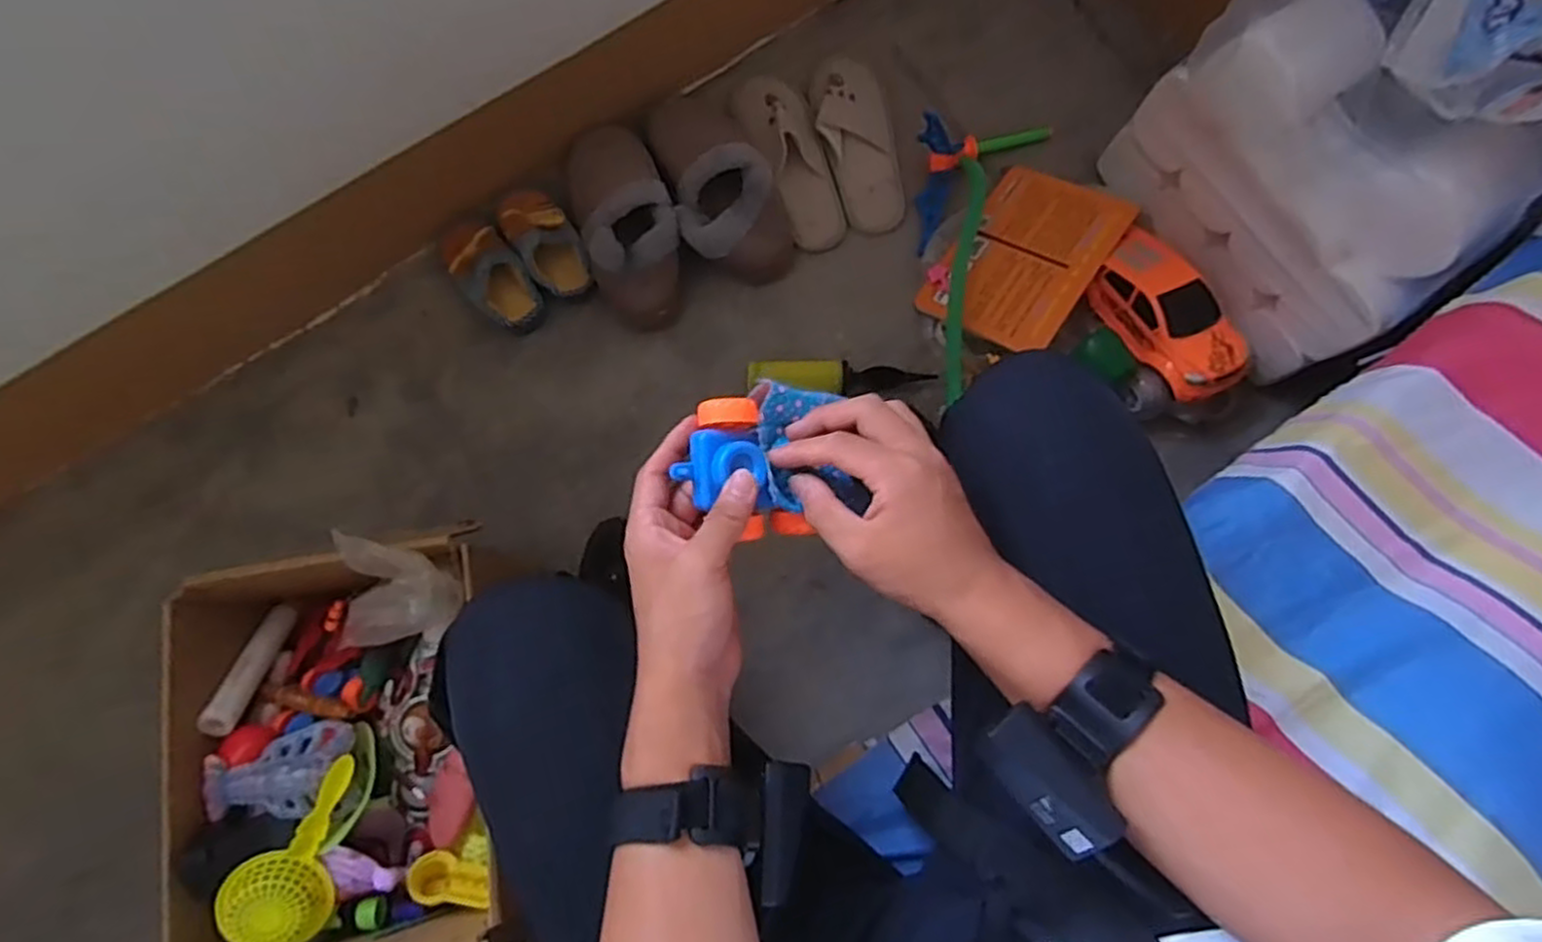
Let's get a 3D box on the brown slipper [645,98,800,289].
[{"bbox_3d":[-0.072,-0.386,0.973,0.139,0.084,0.285,-23,79,-5],"label":"brown slipper"}]

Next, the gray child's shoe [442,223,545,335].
[{"bbox_3d":[-0.360,-0.254,0.953,0.080,0.070,0.159,-43,82,-9],"label":"gray child's shoe"}]

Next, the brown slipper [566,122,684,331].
[{"bbox_3d":[-0.186,-0.319,0.967,0.121,0.079,0.267,-18,78,-4],"label":"brown slipper"}]

